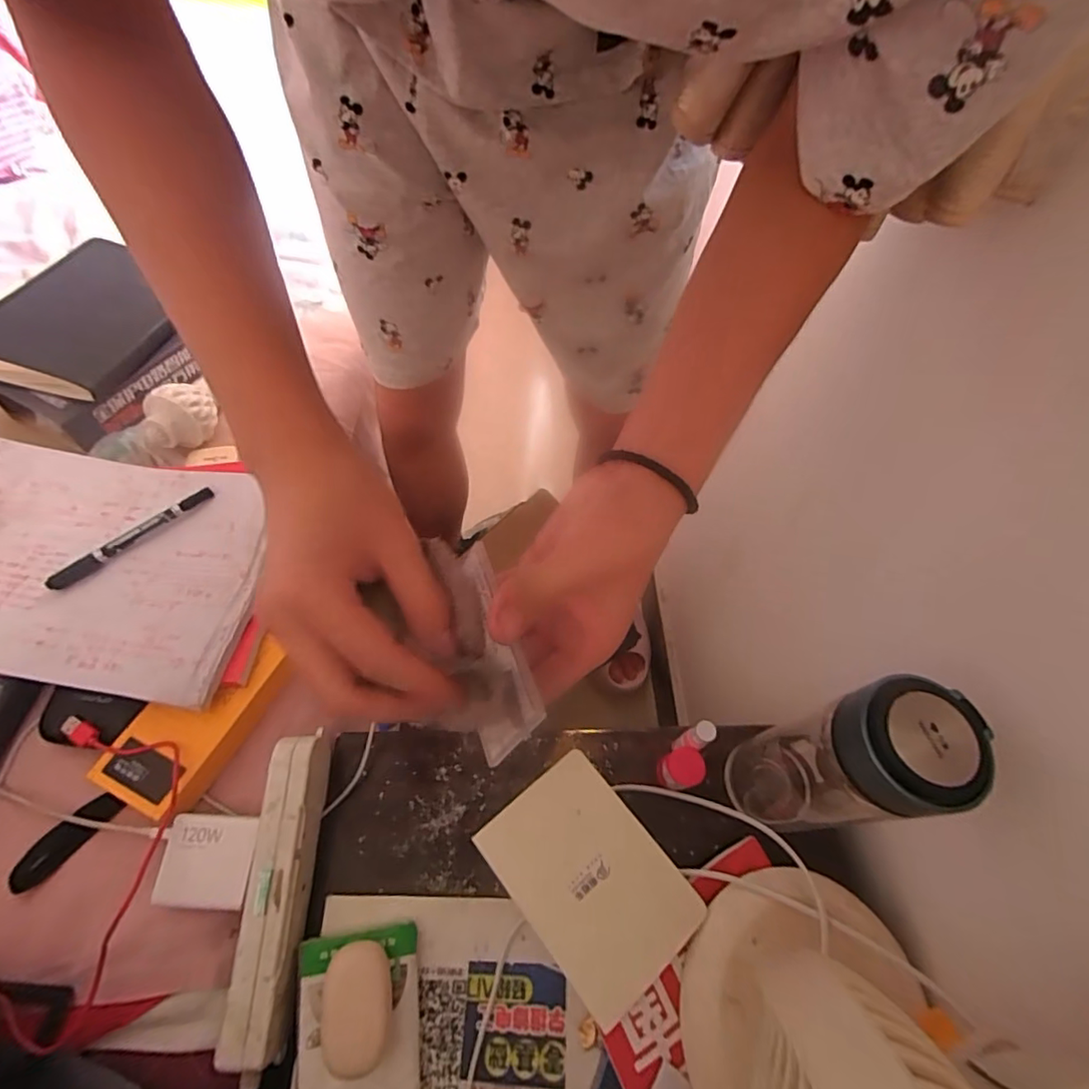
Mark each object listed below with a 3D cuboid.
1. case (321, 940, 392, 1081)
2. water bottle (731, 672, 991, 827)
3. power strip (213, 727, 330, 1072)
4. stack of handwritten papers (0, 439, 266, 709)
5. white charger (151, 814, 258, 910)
[{"bbox_3d":[-0.118,0.292,0.344,0.039,0.030,0.064,-5,60,-10],"label":"case"},{"bbox_3d":[0.202,0.163,0.383,0.077,0.219,0.074,3,59,-5],"label":"water bottle"},{"bbox_3d":[-0.183,0.236,0.374,0.040,0.054,0.187,3,59,-5],"label":"power strip"},{"bbox_3d":[-0.391,0.014,0.467,0.297,0.022,0.206,8,58,5],"label":"stack of handwritten papers"},{"bbox_3d":[-0.234,0.223,0.383,0.058,0.031,0.054,5,59,-4],"label":"white charger"}]

